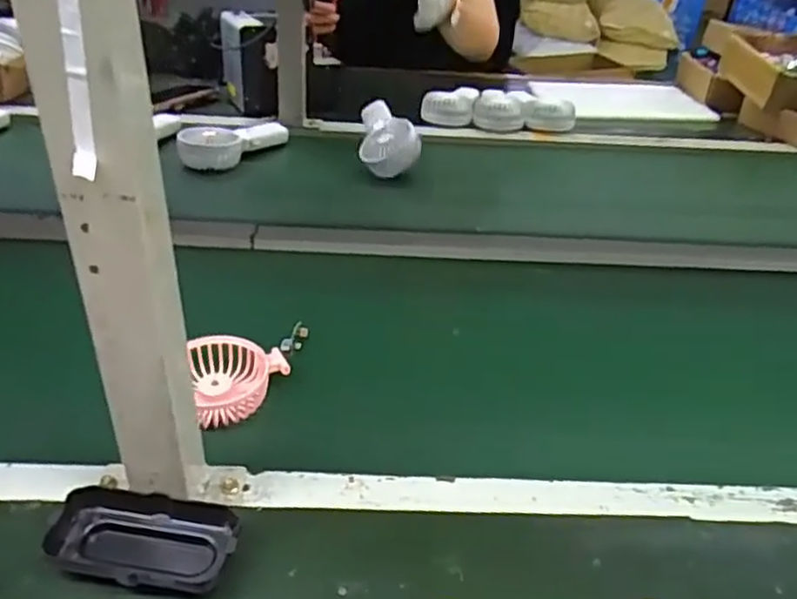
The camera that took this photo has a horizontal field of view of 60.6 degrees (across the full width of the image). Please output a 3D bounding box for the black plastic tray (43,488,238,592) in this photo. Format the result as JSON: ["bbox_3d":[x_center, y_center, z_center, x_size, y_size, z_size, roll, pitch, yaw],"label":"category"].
[{"bbox_3d":[-0.155,0.151,0.420,0.110,0.029,0.058,6,35,4],"label":"black plastic tray"}]

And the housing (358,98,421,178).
[{"bbox_3d":[-0.018,-0.252,1.038,0.080,0.064,0.176,-1,36,-8],"label":"housing"}]

